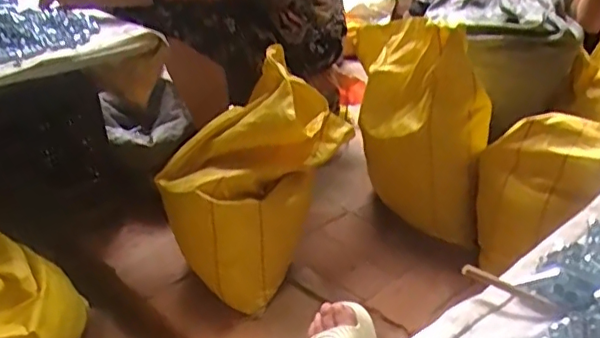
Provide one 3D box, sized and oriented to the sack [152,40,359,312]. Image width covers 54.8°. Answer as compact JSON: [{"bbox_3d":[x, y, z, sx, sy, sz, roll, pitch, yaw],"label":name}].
[{"bbox_3d":[-0.087,0.010,1.177,0.248,0.376,0.359,17,30,25],"label":"sack"}]

